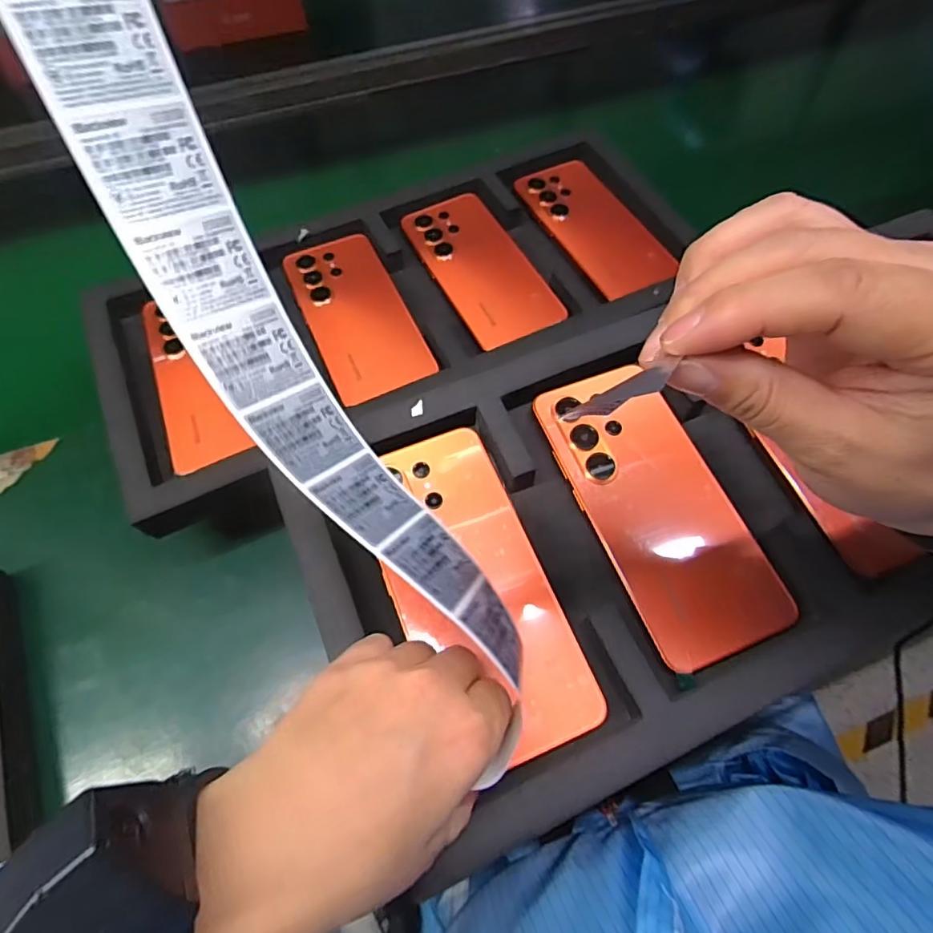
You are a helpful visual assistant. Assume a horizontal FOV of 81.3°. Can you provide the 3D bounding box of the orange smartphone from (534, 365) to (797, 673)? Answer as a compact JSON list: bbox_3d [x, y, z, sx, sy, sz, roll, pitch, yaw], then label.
[{"bbox_3d":[0.105,0.020,0.303,0.077,0.014,0.165,-21,65,-10],"label":"orange smartphone"}]

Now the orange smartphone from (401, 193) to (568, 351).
[{"bbox_3d":[0.013,-0.170,0.457,0.079,0.009,0.167,-25,66,-12],"label":"orange smartphone"}]

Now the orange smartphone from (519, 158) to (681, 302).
[{"bbox_3d":[0.112,-0.215,0.484,0.079,0.008,0.166,-21,65,-10],"label":"orange smartphone"}]

